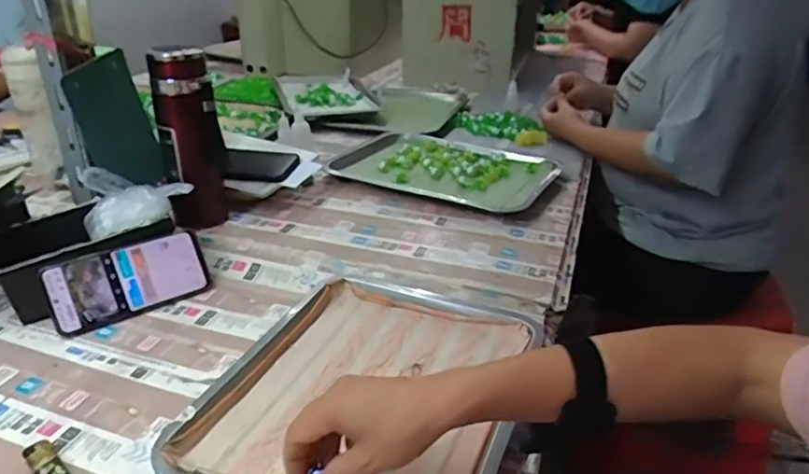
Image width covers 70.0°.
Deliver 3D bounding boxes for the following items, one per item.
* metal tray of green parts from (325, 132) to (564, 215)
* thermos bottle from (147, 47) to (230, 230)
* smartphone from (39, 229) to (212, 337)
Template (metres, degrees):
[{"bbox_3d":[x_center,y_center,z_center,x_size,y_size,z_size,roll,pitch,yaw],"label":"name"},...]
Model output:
[{"bbox_3d":[0.053,-0.113,0.940,0.351,0.025,0.219,15,31,24],"label":"metal tray of green parts"},{"bbox_3d":[-0.270,-0.121,0.742,0.073,0.223,0.058,-20,35,-34],"label":"thermos bottle"},{"bbox_3d":[-0.307,0.048,0.650,0.162,0.078,0.007,-20,2,-32],"label":"smartphone"}]

